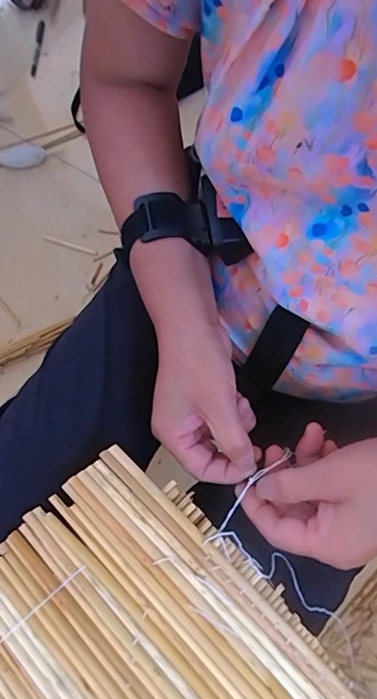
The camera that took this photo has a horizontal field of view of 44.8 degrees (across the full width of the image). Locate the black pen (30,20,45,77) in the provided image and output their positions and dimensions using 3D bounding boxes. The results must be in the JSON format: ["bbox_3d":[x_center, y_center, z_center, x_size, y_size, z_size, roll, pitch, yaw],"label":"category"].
[{"bbox_3d":[-0.317,-0.633,0.962,0.017,0.010,0.152,0,74,1],"label":"black pen"}]

